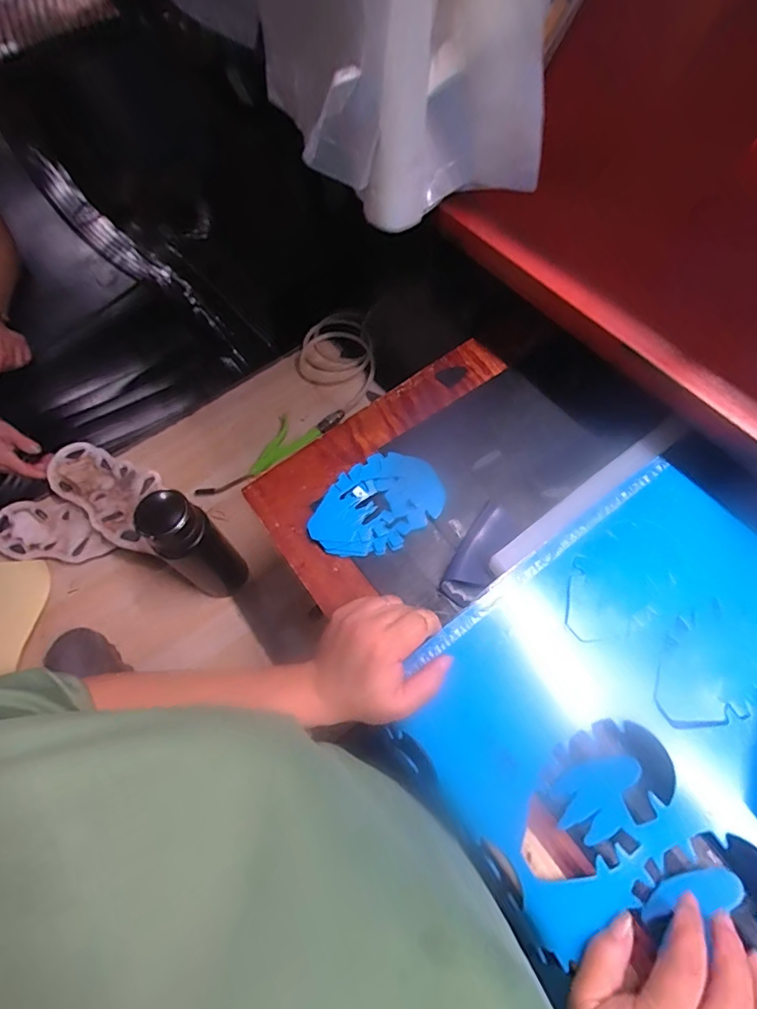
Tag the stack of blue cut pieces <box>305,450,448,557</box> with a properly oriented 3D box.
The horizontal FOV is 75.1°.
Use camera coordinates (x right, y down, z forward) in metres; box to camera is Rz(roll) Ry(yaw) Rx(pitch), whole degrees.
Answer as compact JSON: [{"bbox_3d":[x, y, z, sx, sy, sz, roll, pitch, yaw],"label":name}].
[{"bbox_3d":[-0.003,0.001,0.493,0.133,0.015,0.093,-29,66,-11],"label":"stack of blue cut pieces"}]

